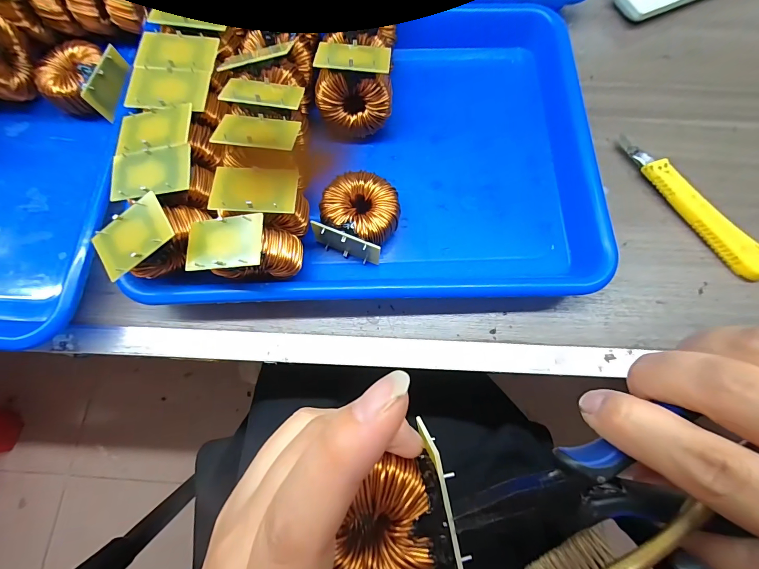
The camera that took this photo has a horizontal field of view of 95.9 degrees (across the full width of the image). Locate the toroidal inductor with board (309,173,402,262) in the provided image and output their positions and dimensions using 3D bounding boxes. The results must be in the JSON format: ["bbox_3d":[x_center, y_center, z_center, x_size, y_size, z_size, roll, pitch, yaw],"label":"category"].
[{"bbox_3d":[-0.015,-0.049,0.248,0.054,0.029,0.054,0,71,-1],"label":"toroidal inductor with board"}]

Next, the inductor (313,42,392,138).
[{"bbox_3d":[-0.018,-0.147,0.255,0.055,0.061,0.051,8,77,1],"label":"inductor"}]

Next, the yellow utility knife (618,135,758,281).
[{"bbox_3d":[0.235,-0.062,0.259,0.018,0.018,0.137,-32,79,-8],"label":"yellow utility knife"}]

